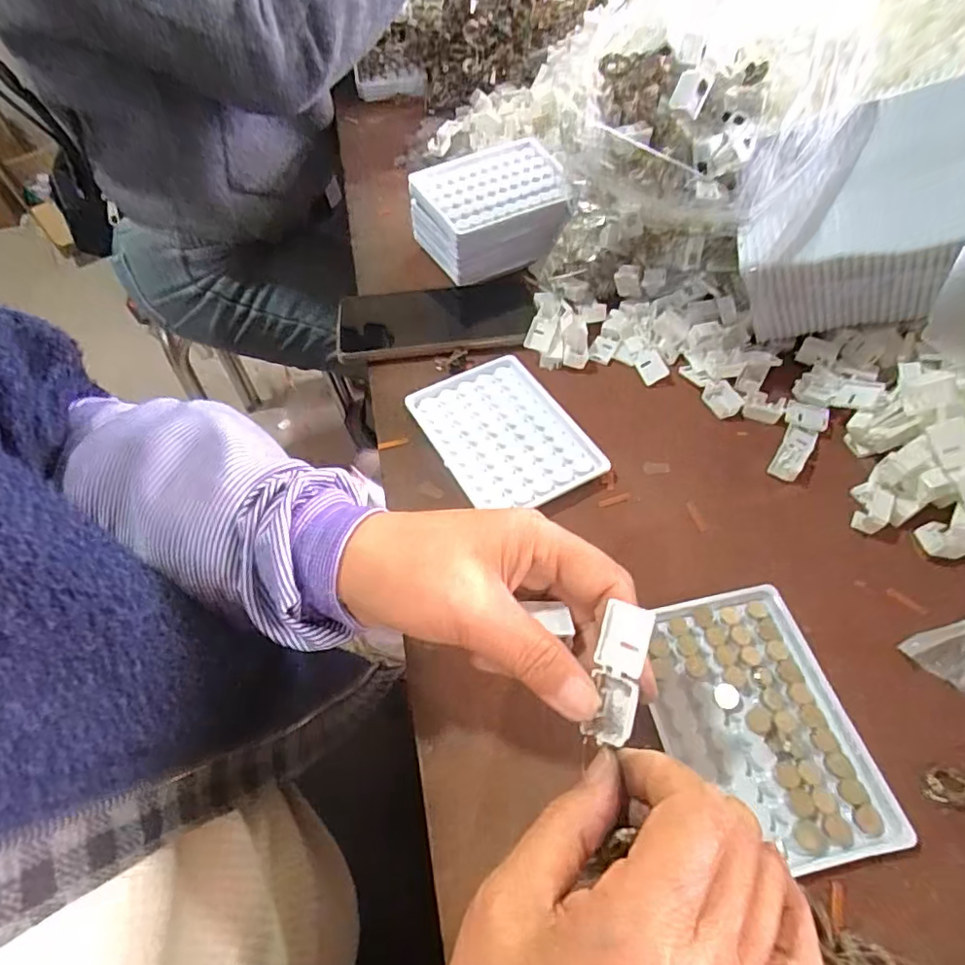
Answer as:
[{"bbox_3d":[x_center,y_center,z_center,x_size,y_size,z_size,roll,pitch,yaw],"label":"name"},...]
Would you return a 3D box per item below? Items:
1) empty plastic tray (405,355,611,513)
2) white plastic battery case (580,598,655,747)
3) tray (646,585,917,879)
[{"bbox_3d":[0.015,-0.034,0.399,0.095,0.015,0.129,-26,58,-15],"label":"empty plastic tray"},{"bbox_3d":[0.056,0.079,0.230,0.019,0.008,0.056,11,91,12],"label":"white plastic battery case"},{"bbox_3d":[0.140,0.120,0.287,0.095,0.012,0.129,-12,54,-4],"label":"tray"}]

